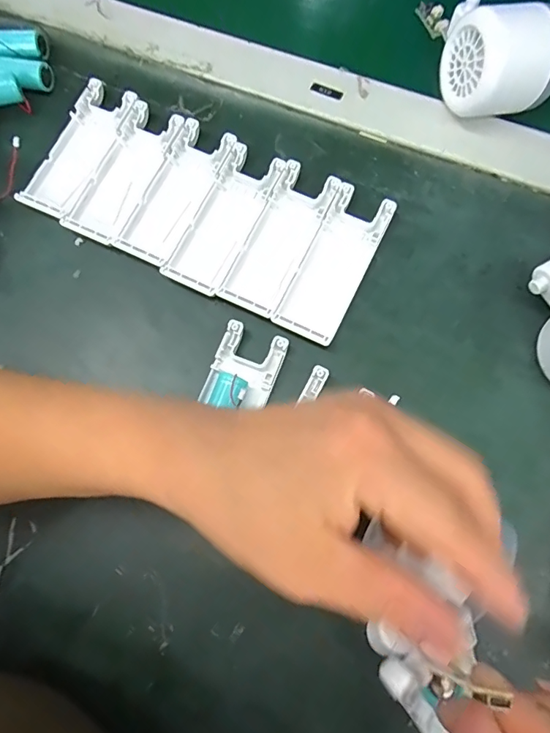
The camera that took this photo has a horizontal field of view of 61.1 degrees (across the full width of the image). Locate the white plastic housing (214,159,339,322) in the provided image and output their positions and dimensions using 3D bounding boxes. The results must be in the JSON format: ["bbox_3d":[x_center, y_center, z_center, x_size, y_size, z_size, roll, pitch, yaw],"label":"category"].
[{"bbox_3d":[0.003,-0.081,0.299,0.039,0.006,0.102,25,79,7],"label":"white plastic housing"}]

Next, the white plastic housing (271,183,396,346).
[{"bbox_3d":[0.037,-0.064,0.293,0.039,0.008,0.102,25,79,7],"label":"white plastic housing"}]

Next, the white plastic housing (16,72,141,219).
[{"bbox_3d":[-0.135,-0.150,0.321,0.038,0.009,0.103,24,79,7],"label":"white plastic housing"}]

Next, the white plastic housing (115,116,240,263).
[{"bbox_3d":[-0.066,-0.116,0.311,0.039,0.008,0.102,27,79,7],"label":"white plastic housing"}]

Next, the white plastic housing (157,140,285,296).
[{"bbox_3d":[-0.033,-0.096,0.305,0.038,0.008,0.102,26,79,7],"label":"white plastic housing"}]

